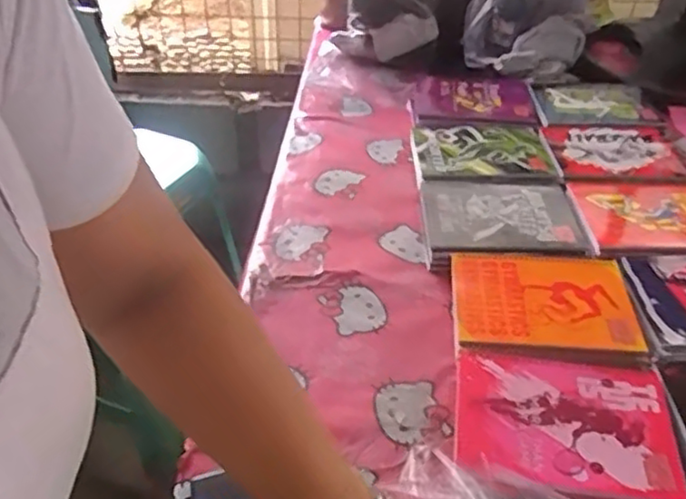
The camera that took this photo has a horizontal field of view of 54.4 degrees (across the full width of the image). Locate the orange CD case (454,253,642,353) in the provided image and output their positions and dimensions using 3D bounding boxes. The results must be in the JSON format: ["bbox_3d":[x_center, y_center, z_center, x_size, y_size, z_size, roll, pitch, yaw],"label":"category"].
[{"bbox_3d":[0.229,0.055,0.769,0.198,0.010,0.154,2,39,2],"label":"orange CD case"}]

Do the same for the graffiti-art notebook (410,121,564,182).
[{"bbox_3d":[0.216,-0.151,1.039,0.203,0.030,0.170,0,39,-1],"label":"graffiti-art notebook"}]

